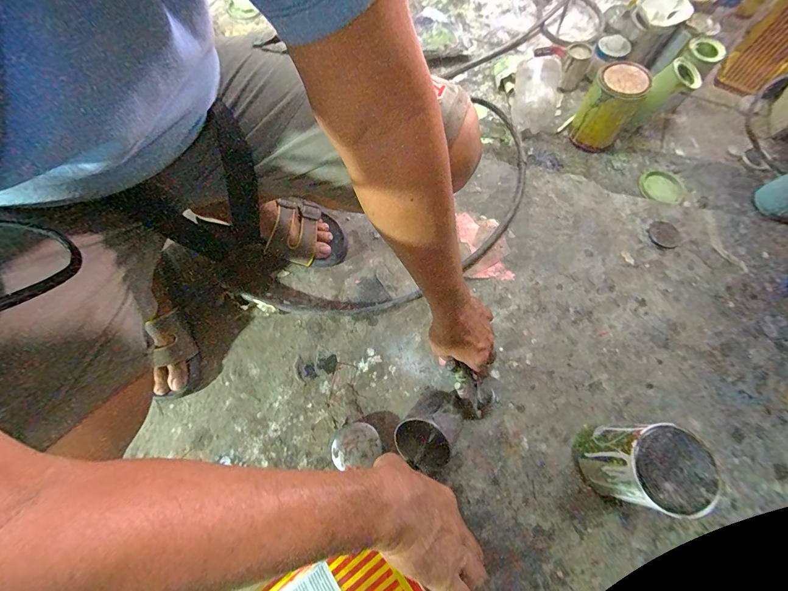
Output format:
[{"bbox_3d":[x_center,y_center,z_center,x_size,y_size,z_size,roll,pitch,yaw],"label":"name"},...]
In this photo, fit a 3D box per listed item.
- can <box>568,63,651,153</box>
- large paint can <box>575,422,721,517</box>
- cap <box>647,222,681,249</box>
[{"bbox_3d":[0.456,-0.403,0.759,0.102,0.137,0.116,33,73,11],"label":"can"},{"bbox_3d":[0.326,0.228,0.485,0.097,0.156,0.098,0,70,0],"label":"large paint can"},{"bbox_3d":[0.516,-0.115,0.681,0.053,0.008,0.060,-37,74,-12],"label":"cap"}]

